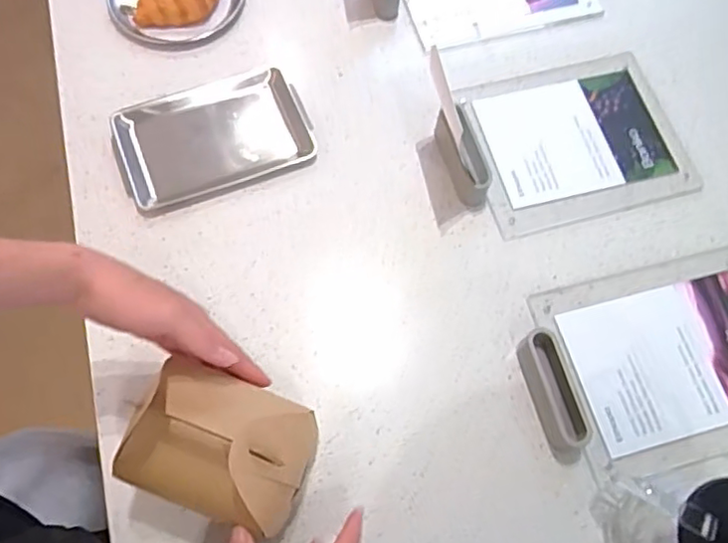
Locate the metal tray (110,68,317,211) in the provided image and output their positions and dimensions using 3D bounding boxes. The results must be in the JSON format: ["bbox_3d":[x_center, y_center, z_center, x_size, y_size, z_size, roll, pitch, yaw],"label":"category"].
[{"bbox_3d":[-0.172,-0.155,0.703,0.203,0.015,0.136,-20,70,-9],"label":"metal tray"}]

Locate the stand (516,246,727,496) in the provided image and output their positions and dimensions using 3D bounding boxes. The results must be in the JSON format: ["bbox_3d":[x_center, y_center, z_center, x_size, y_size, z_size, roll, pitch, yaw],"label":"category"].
[{"bbox_3d":[0.299,0.088,0.617,0.274,0.033,0.197,-14,69,-7],"label":"stand"}]

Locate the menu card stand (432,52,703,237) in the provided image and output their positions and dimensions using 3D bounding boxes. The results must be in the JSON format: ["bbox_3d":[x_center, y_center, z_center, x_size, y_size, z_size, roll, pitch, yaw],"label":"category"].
[{"bbox_3d":[0.228,-0.157,0.706,0.278,0.042,0.199,-14,69,-7],"label":"menu card stand"}]

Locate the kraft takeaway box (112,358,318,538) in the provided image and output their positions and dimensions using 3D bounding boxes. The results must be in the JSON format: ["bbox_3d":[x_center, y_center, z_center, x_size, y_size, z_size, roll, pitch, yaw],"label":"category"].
[{"bbox_3d":[-0.113,0.131,0.471,0.126,0.087,0.099,21,69,7],"label":"kraft takeaway box"}]

